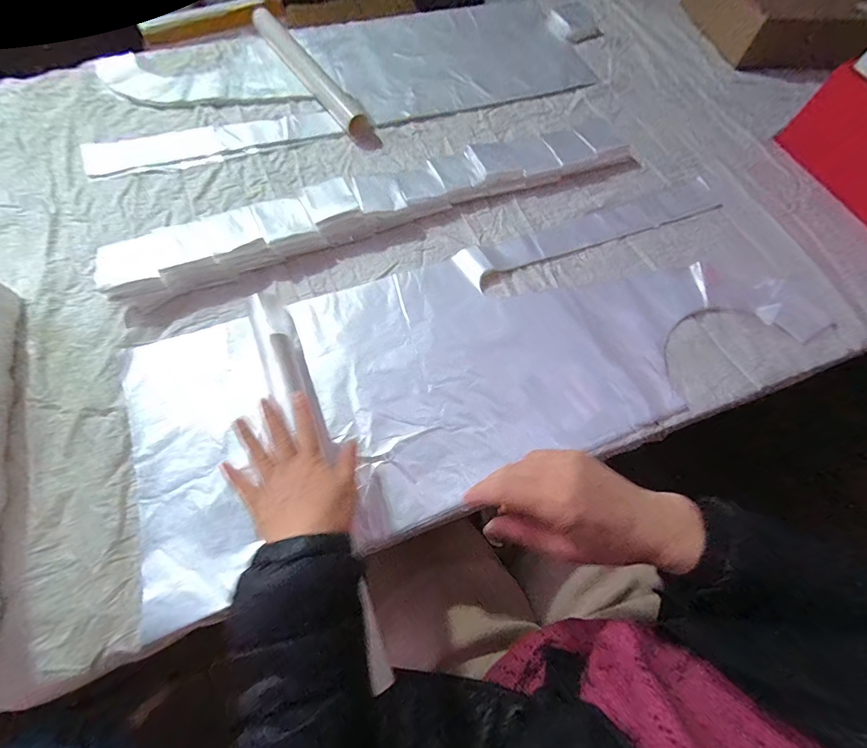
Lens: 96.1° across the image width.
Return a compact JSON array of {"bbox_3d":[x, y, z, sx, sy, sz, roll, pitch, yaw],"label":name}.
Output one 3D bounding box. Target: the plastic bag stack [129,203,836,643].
[{"bbox_3d":[0.071,-0.021,0.475,0.795,0.018,0.301,-17,68,-10],"label":"plastic bag stack"}]

